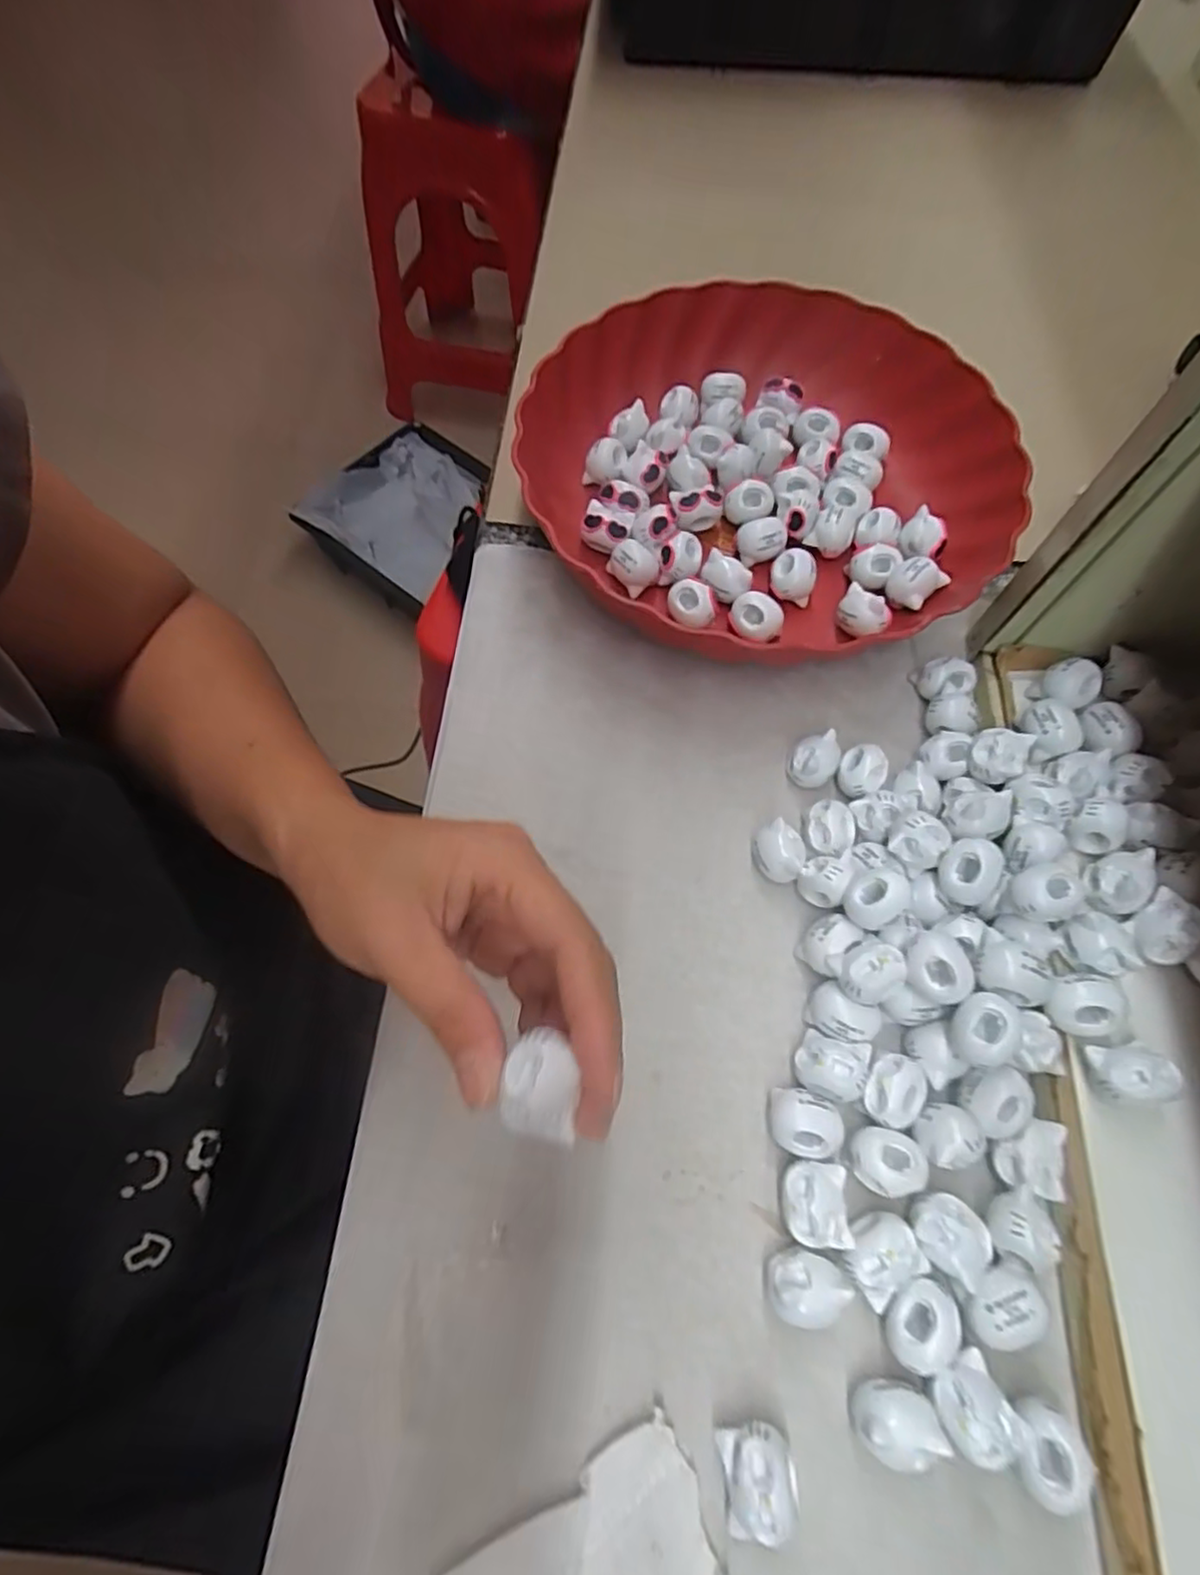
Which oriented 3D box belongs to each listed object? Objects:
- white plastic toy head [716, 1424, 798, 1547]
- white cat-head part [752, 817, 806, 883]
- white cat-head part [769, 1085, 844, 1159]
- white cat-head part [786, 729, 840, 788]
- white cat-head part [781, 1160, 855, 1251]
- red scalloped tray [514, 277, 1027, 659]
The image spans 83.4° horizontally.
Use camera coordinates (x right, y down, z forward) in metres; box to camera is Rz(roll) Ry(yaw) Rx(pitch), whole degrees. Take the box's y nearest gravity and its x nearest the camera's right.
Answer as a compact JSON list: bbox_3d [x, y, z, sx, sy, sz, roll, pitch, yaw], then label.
[{"bbox_3d":[0.048,0.209,0.204,0.022,0.020,0.026,-4,66,-2],"label":"white plastic toy head"},{"bbox_3d":[0.076,0.028,0.287,0.022,0.020,0.021,0,66,0],"label":"white cat-head part"},{"bbox_3d":[0.074,0.122,0.245,0.025,0.018,0.021,7,66,3],"label":"white cat-head part"},{"bbox_3d":[0.097,-0.011,0.305,0.022,0.023,0.019,-39,71,-16],"label":"white cat-head part"},{"bbox_3d":[0.074,0.145,0.235,0.021,0.020,0.025,1,66,0],"label":"white cat-head part"},{"bbox_3d":[0.085,-0.160,0.353,0.231,0.053,0.235,-33,70,-14],"label":"red scalloped tray"}]

